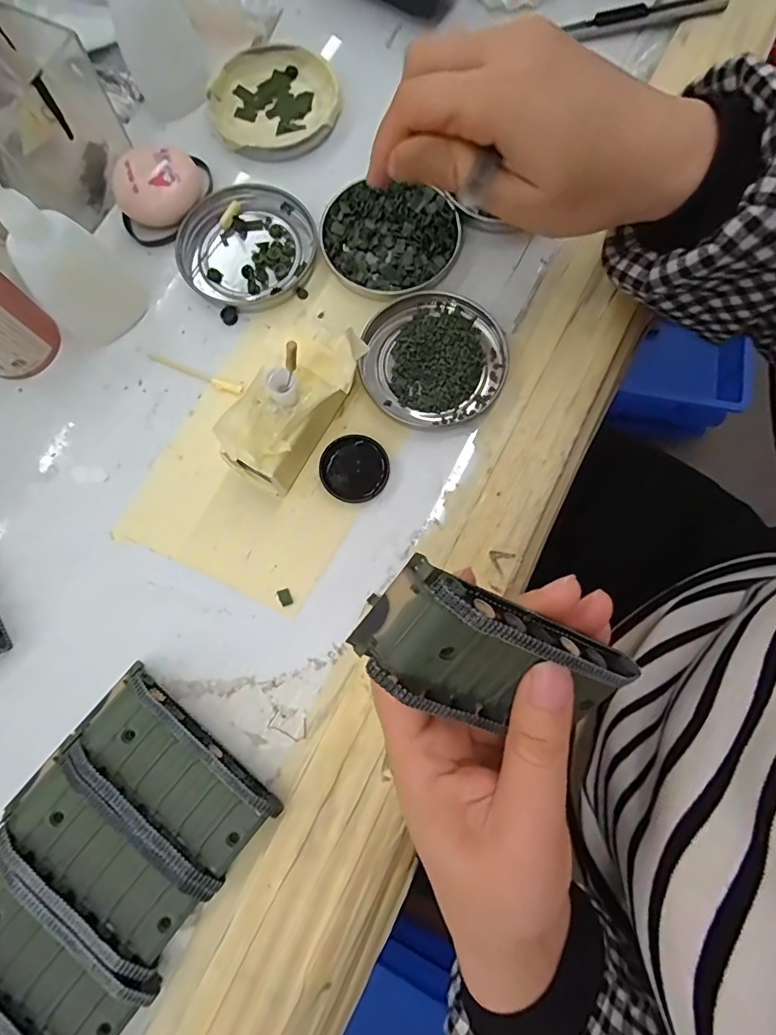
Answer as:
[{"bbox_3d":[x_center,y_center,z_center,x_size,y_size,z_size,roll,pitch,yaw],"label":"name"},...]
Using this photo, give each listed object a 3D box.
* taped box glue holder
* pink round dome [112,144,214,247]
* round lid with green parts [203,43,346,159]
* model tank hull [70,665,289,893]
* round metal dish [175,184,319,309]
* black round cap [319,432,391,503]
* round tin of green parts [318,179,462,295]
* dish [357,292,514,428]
[{"bbox_3d":[-0.046,-0.056,0.253,0.040,0.044,0.086,33,80,7],"label":"taped box glue holder"},{"bbox_3d":[-0.130,-0.190,0.292,0.057,0.023,0.041,-26,79,-5],"label":"pink round dome"},{"bbox_3d":[-0.070,-0.261,0.315,0.080,0.011,0.080,0,78,1],"label":"round lid with green parts"},{"bbox_3d":[-0.099,0.115,0.228,0.095,0.020,0.043,37,81,8],"label":"model tank hull"},{"bbox_3d":[-0.082,-0.159,0.294,0.075,0.007,0.076,0,78,1],"label":"round metal dish"},{"bbox_3d":[-0.018,-0.026,0.265,0.035,0.007,0.035,0,78,1],"label":"black round cap"},{"bbox_3d":[0.001,-0.161,0.291,0.078,0.011,0.068,7,78,2],"label":"round tin of green parts"},{"bbox_3d":[0.025,-0.087,0.276,0.078,0.008,0.073,0,78,1],"label":"dish"}]

